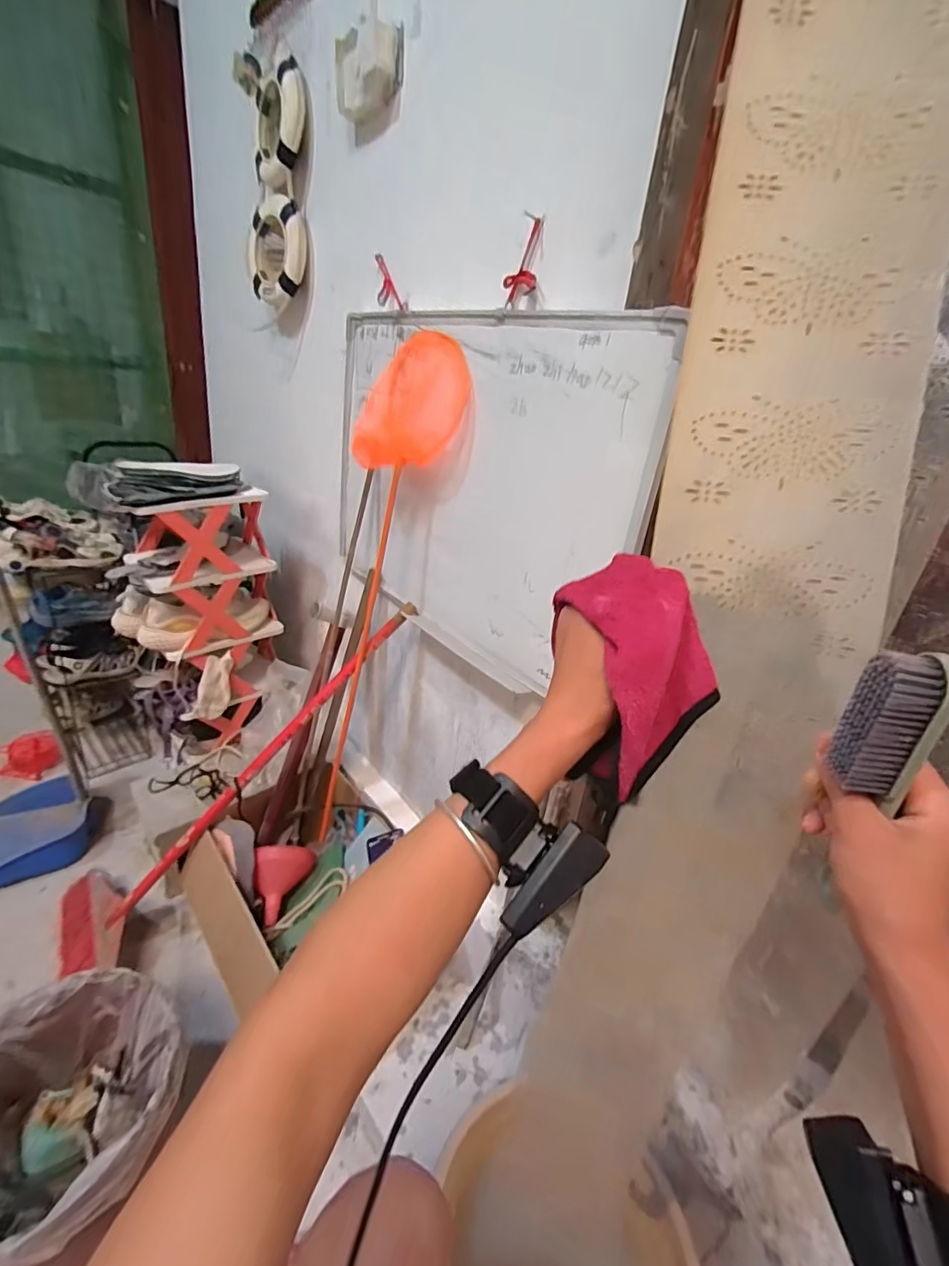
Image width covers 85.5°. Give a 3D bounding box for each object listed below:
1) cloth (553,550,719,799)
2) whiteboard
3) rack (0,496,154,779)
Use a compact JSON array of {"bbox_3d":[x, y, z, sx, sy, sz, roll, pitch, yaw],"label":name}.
[{"bbox_3d":[0.098,0.023,0.327,0.075,0.124,0.077,-6,27,-27],"label":"cloth"},{"bbox_3d":[-0.034,-0.227,0.820,0.029,0.480,0.669,-14,32,-40],"label":"whiteboard"},{"bbox_3d":[-1.035,0.036,1.370,0.232,0.682,0.337,-12,30,-37],"label":"rack"}]

